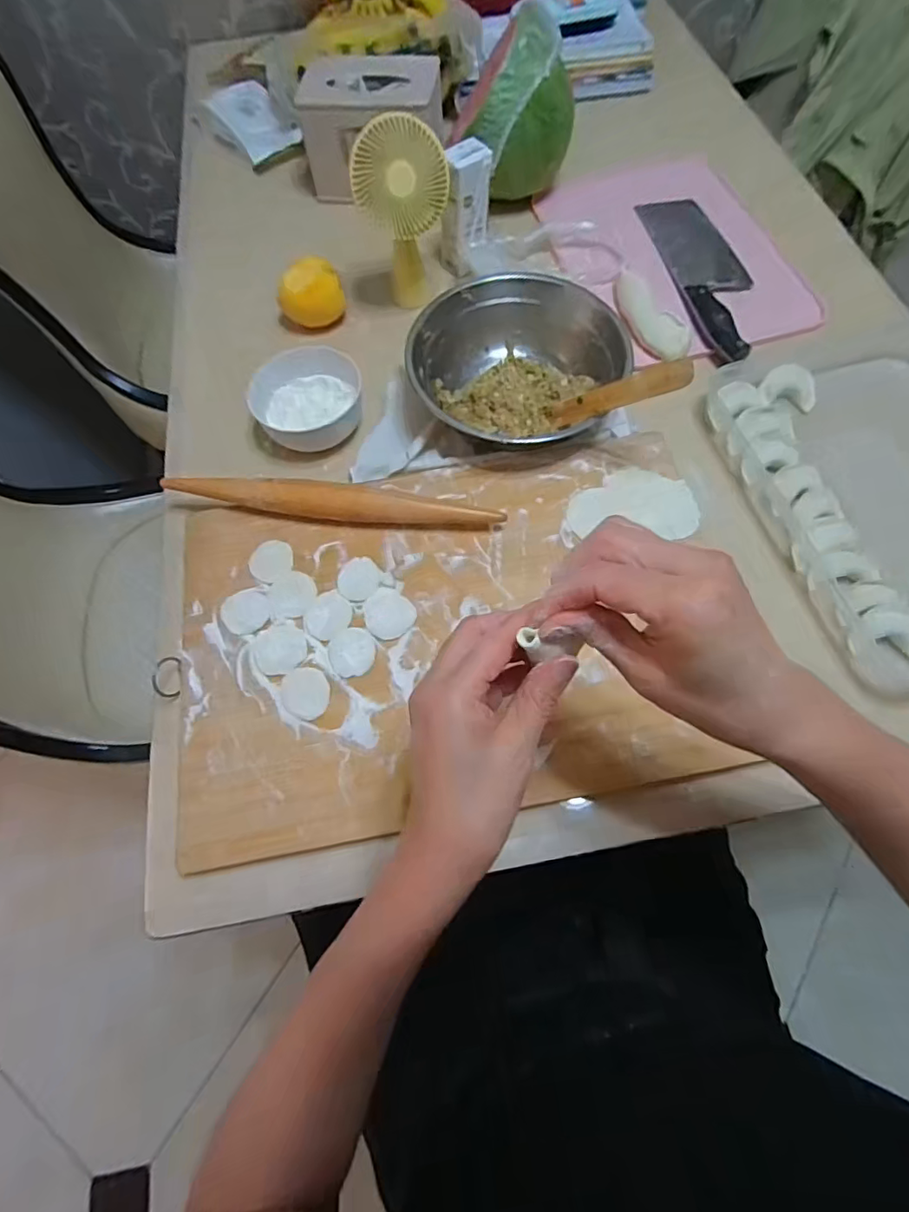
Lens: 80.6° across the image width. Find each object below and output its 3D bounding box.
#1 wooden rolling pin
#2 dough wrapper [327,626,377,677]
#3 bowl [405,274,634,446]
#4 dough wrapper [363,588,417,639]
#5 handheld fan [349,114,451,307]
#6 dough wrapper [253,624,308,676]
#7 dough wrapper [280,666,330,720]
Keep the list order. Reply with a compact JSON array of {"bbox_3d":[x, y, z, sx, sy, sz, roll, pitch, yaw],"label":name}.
[{"bbox_3d":[-0.111,-0.092,0.484,0.303,0.030,0.026,6,68,4],"label":"wooden rolling pin"},{"bbox_3d":[-0.084,0.037,0.443,0.038,0.004,0.040,-12,68,-3],"label":"dough wrapper"},{"bbox_3d":[0.050,-0.236,0.527,0.188,0.072,0.174,-1,68,2],"label":"bowl"},{"bbox_3d":[-0.057,0.006,0.454,0.045,0.004,0.039,42,75,17],"label":"dough wrapper"},{"bbox_3d":[-0.050,-0.396,0.552,0.088,0.163,0.045,-4,68,0],"label":"handheld fan"},{"bbox_3d":[-0.146,0.036,0.448,0.044,0.004,0.043,-1,68,2],"label":"dough wrapper"},{"bbox_3d":[-0.121,0.070,0.432,0.038,0.004,0.042,-10,68,-2],"label":"dough wrapper"}]

